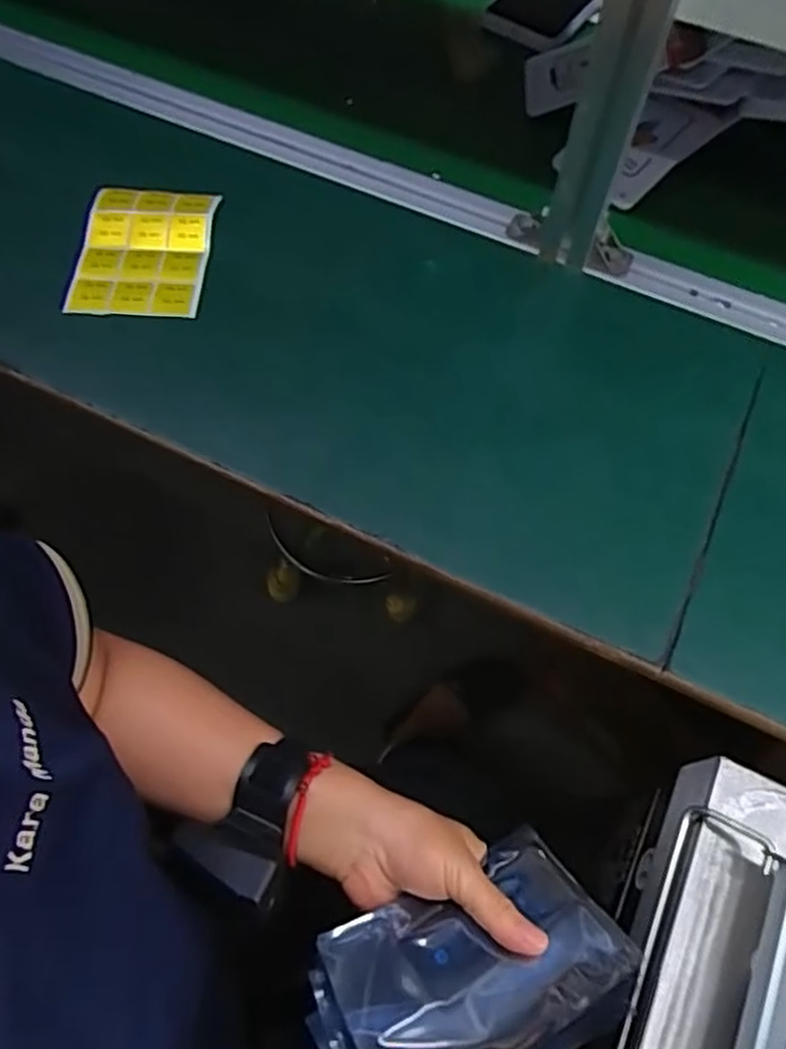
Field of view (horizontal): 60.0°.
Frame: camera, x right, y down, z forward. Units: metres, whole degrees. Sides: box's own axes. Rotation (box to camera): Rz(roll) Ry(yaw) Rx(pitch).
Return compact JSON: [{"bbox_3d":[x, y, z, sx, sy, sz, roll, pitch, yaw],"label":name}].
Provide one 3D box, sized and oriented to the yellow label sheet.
[{"bbox_3d":[-0.203,-0.223,0.557,0.098,0.017,0.125,3,64,-1],"label":"yellow label sheet"}]

